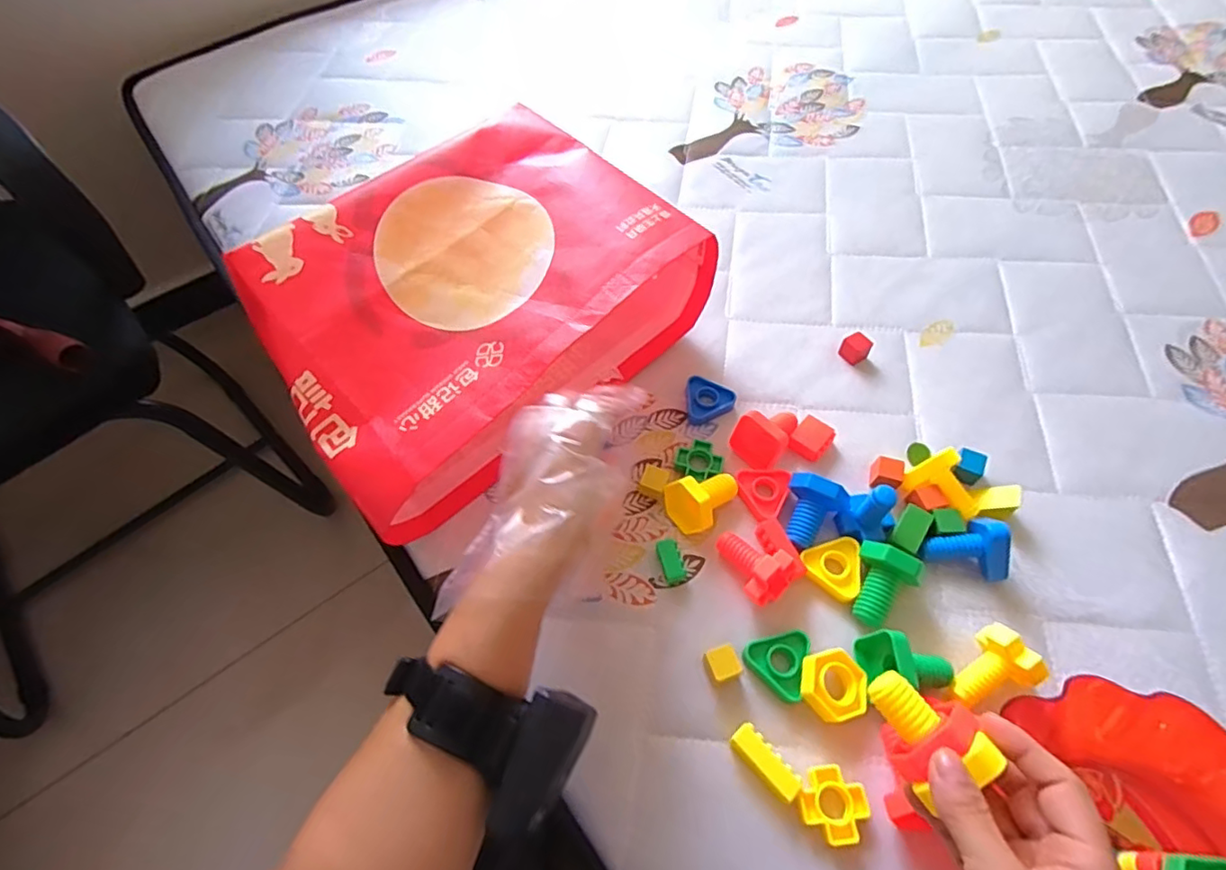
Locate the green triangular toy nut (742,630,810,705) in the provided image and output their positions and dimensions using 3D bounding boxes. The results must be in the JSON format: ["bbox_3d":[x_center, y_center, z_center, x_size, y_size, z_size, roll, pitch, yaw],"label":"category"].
[{"bbox_3d":[0.115,0.158,0.407,0.042,0.010,0.048,16,62,11],"label":"green triangular toy nut"}]

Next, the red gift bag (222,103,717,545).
[{"bbox_3d":[-0.115,-0.115,0.511,0.363,0.137,0.223,-40,65,-18],"label":"red gift bag"}]

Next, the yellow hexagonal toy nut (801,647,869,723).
[{"bbox_3d":[0.151,0.170,0.393,0.046,0.016,0.042,-16,61,-7],"label":"yellow hexagonal toy nut"}]

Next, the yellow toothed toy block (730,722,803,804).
[{"bbox_3d":[0.098,0.211,0.372,0.020,0.016,0.047,-40,66,-19],"label":"yellow toothed toy block"}]

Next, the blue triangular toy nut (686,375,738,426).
[{"bbox_3d":[0.087,-0.029,0.529,0.045,0.014,0.044,22,63,14],"label":"blue triangular toy nut"}]

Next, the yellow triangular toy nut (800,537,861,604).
[{"bbox_3d":[0.173,0.099,0.445,0.046,0.009,0.044,34,67,20],"label":"yellow triangular toy nut"}]

